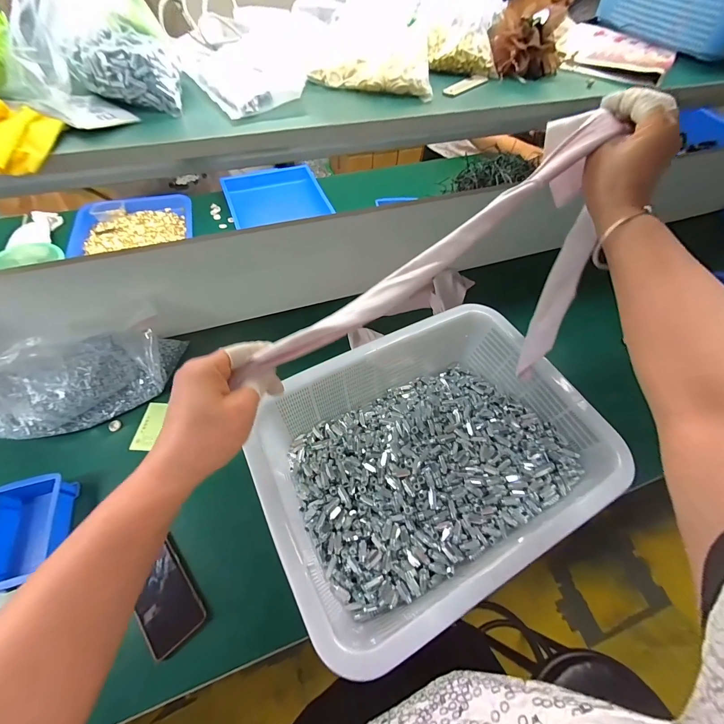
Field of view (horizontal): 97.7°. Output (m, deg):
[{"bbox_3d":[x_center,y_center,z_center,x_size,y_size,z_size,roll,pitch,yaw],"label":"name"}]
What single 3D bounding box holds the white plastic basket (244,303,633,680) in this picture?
[{"bbox_3d":[0.094,0.135,0.507,0.476,0.137,0.366,-28,63,-18],"label":"white plastic basket"}]

